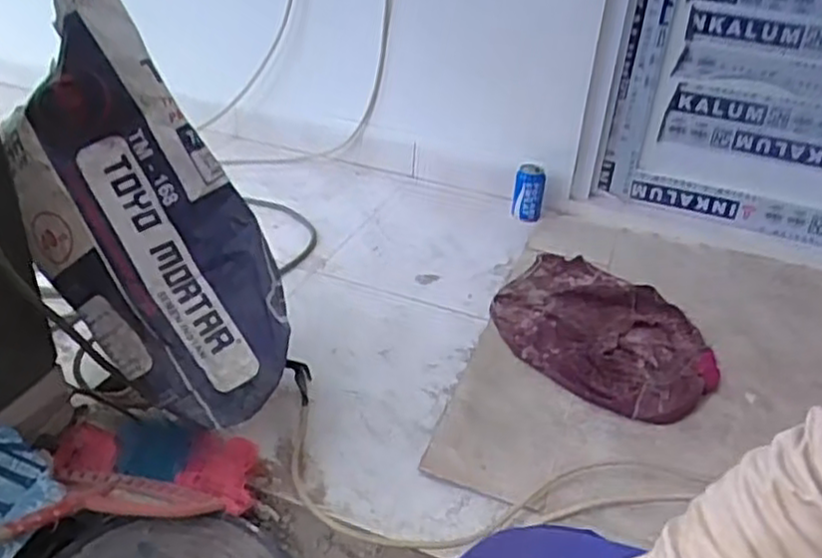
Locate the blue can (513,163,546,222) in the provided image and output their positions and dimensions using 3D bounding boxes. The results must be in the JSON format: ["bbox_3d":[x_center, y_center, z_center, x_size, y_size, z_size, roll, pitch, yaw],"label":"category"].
[{"bbox_3d":[0.267,-0.193,1.680,0.065,0.114,0.071,9,33,7],"label":"blue can"}]

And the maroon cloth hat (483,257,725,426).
[{"bbox_3d":[0.341,0.082,1.310,0.392,0.030,0.384,24,38,26],"label":"maroon cloth hat"}]

